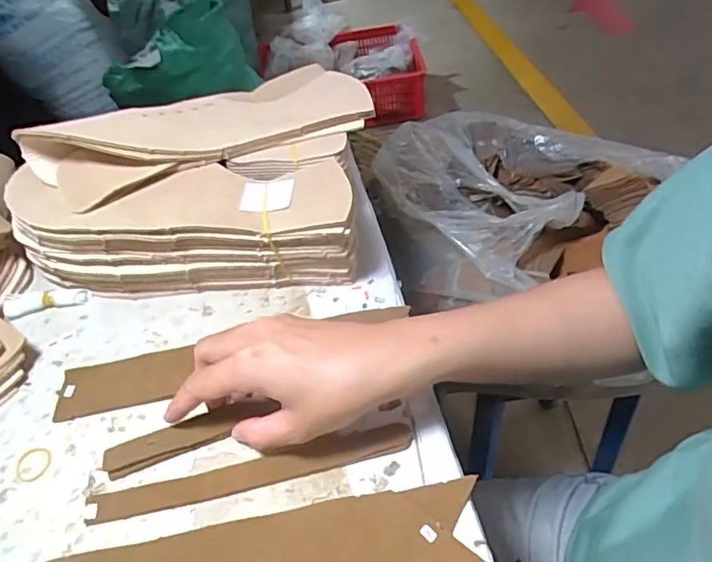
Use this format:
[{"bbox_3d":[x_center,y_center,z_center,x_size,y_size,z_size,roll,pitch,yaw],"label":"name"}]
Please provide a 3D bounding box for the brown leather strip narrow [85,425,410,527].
[{"bbox_3d":[-0.062,0.113,0.334,0.190,0.005,0.019,-13,55,-3],"label":"brown leather strip narrow"}]

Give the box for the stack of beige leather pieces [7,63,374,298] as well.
[{"bbox_3d":[-0.125,-0.083,0.455,0.265,0.110,0.177,-3,48,4],"label":"stack of beige leather pieces"}]

